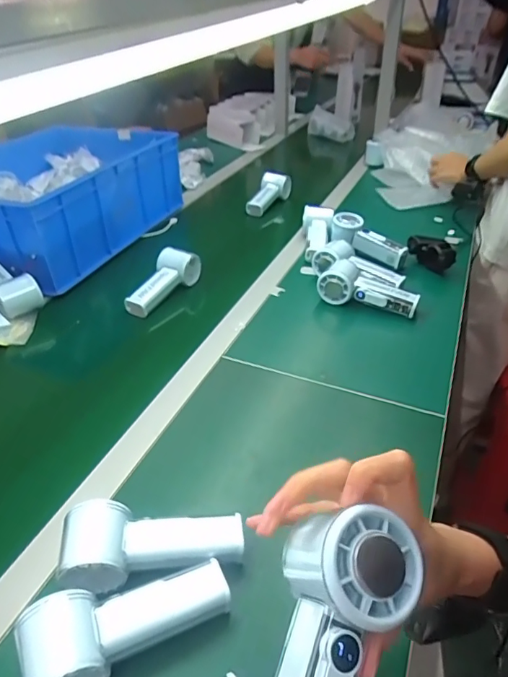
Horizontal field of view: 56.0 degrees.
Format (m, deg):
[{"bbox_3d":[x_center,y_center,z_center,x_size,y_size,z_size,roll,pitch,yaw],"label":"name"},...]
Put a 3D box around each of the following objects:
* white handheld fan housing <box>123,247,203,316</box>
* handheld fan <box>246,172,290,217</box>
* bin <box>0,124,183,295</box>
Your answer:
[{"bbox_3d":[-0.147,-0.096,0.782,0.064,0.052,0.136,11,38,17],"label":"white handheld fan housing"},{"bbox_3d":[0.035,-0.333,1.110,0.078,0.068,0.123,10,37,16],"label":"handheld fan"},{"bbox_3d":[-0.397,-0.292,0.969,0.323,0.149,0.465,9,37,15],"label":"bin"}]

